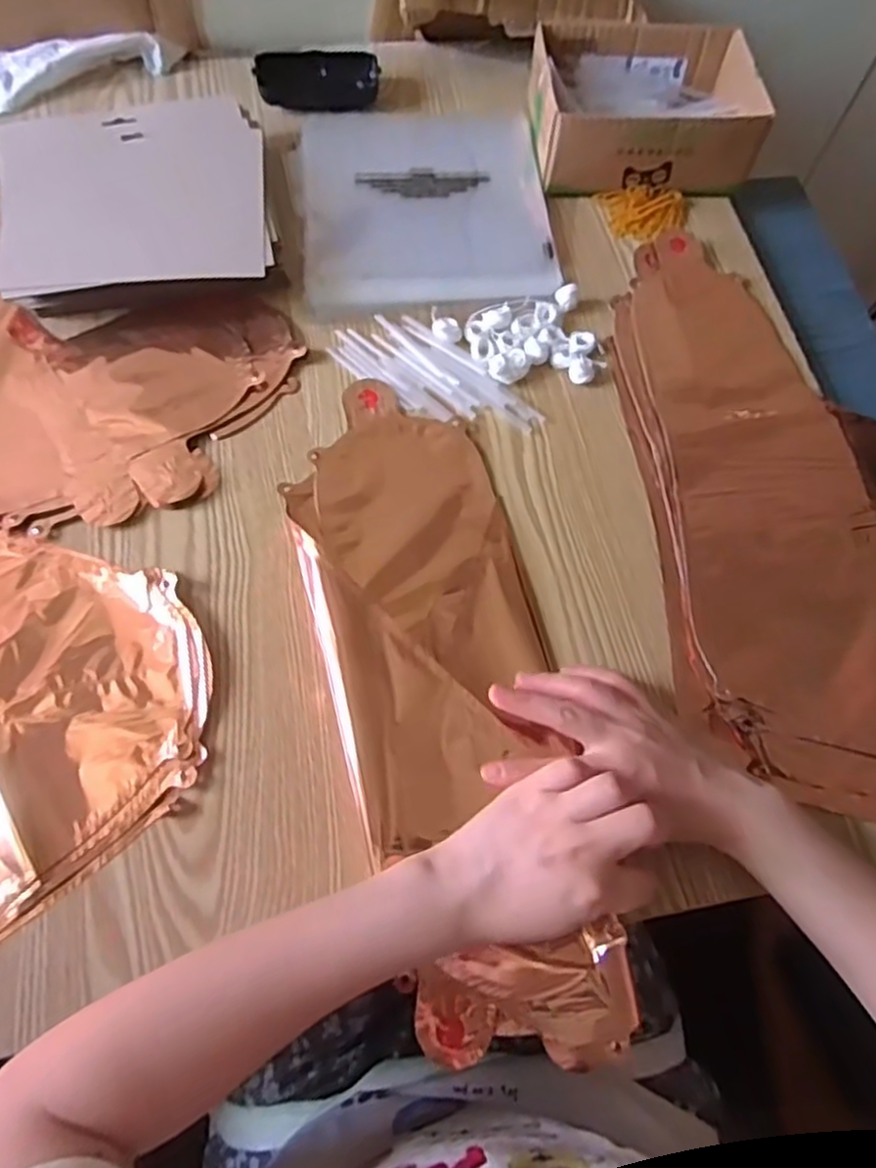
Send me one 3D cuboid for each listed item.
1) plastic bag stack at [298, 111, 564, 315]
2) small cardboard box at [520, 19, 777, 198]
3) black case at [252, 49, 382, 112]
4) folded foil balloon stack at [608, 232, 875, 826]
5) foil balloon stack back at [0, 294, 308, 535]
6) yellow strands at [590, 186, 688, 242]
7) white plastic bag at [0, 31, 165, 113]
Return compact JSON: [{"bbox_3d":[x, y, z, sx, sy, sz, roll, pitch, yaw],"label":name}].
[{"bbox_3d":[-0.011,-0.324,0.612,0.200,0.015,0.217,-6,67,-6],"label":"plastic bag stack"},{"bbox_3d":[0.174,-0.405,0.627,0.182,0.071,0.140,0,67,-3],"label":"small cardboard box"},{"bbox_3d":[-0.106,-0.452,0.652,0.107,0.027,0.043,-11,68,-8],"label":"black case"},{"bbox_3d":[0.248,-0.058,0.513,0.218,0.015,0.456,-9,68,-7],"label":"folded foil balloon stack"},{"bbox_3d":[-0.348,-0.164,0.526,0.450,0.008,0.221,16,67,4],"label":"foil balloon stack back"},{"bbox_3d":[0.177,-0.315,0.620,0.078,0.012,0.051,4,67,-2],"label":"yellow strands"},{"bbox_3d":[-0.332,-0.450,0.632,0.176,0.026,0.066,-11,68,-8],"label":"white plastic bag"}]

